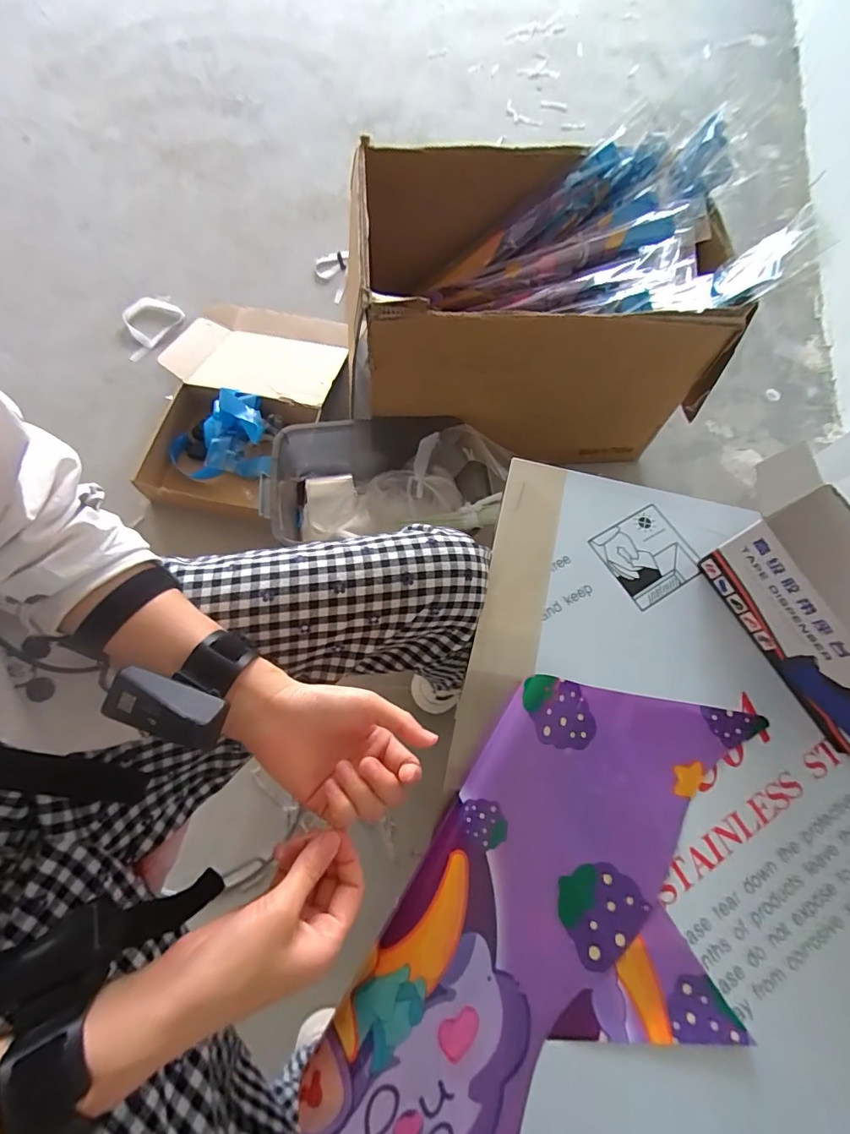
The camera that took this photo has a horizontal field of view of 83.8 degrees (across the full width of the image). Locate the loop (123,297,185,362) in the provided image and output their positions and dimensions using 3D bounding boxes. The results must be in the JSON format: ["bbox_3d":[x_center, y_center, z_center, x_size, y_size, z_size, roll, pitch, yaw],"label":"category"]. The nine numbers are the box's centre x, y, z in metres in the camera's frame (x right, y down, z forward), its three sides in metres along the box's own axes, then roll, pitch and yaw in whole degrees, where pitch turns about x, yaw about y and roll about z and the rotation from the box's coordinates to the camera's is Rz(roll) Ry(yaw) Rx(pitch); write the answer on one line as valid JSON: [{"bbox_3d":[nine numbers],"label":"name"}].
[{"bbox_3d":[-0.698,-0.588,1.163,0.114,0.027,0.198,21,70,7],"label":"loop"}]

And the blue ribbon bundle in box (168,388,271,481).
[{"bbox_3d":[-0.453,-0.284,1.030,0.214,0.097,0.172,-8,69,-5],"label":"blue ribbon bundle in box"}]

